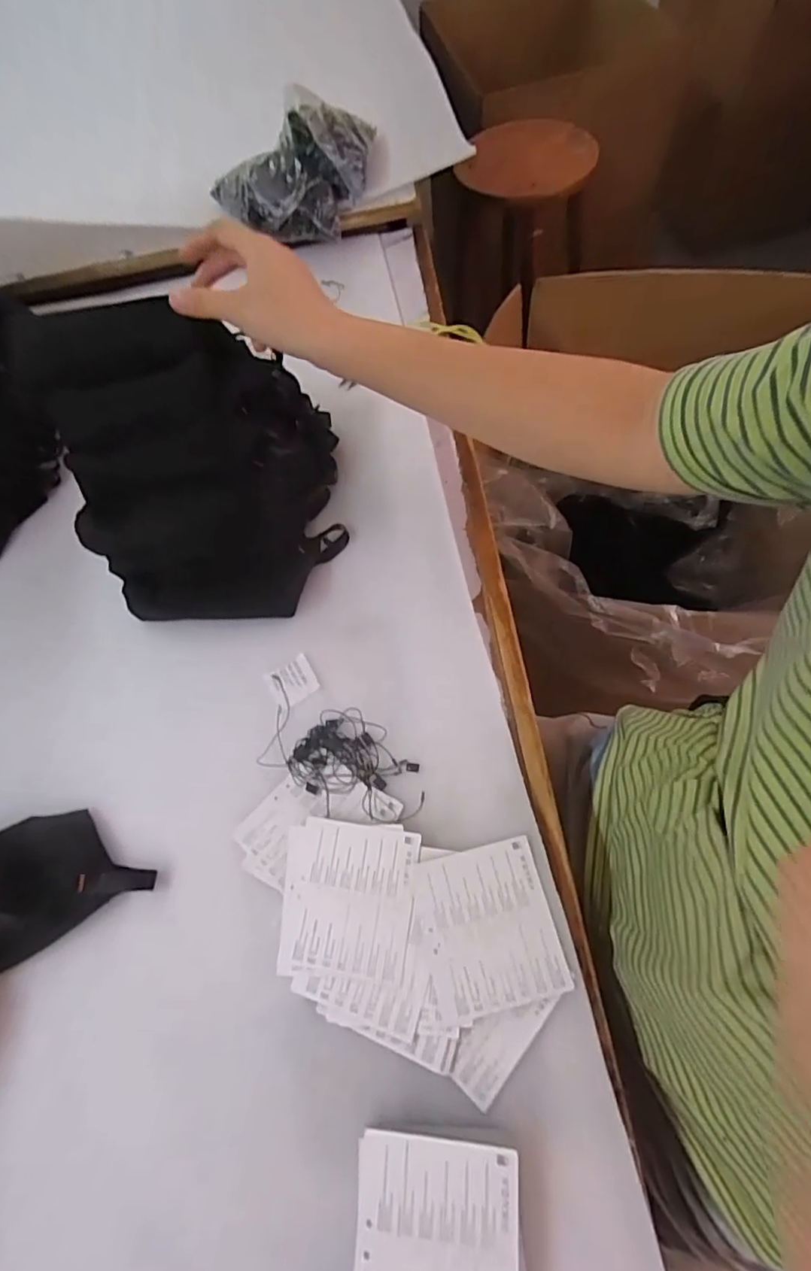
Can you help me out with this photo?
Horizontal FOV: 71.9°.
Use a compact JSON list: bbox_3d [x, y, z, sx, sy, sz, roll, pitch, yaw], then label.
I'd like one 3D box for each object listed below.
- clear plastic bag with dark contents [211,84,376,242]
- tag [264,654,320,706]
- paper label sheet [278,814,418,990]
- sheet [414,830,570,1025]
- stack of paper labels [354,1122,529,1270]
[{"bbox_3d":[-0.142,-0.595,0.719,0.220,0.102,0.133,-16,64,1],"label":"clear plastic bag with dark contents"},{"bbox_3d":[-0.102,0.040,0.502,0.041,0.007,0.040,-31,66,-4],"label":"tag"},{"bbox_3d":[-0.043,0.191,0.408,0.098,0.005,0.101,2,66,12],"label":"paper label sheet"},{"bbox_3d":[0.056,0.201,0.390,0.092,0.009,0.098,-15,64,2],"label":"sheet"},{"bbox_3d":[0.020,0.344,0.316,0.096,0.025,0.104,-2,65,8],"label":"stack of paper labels"}]

